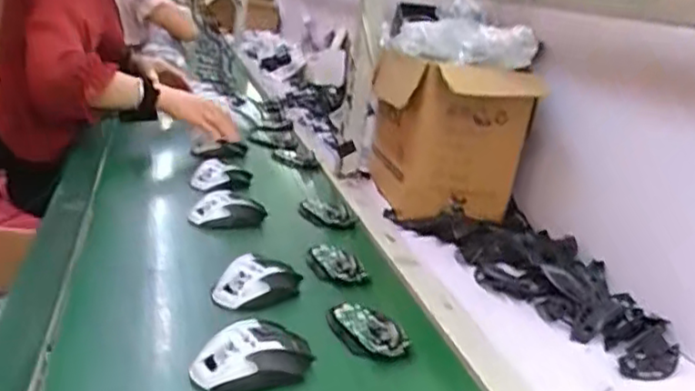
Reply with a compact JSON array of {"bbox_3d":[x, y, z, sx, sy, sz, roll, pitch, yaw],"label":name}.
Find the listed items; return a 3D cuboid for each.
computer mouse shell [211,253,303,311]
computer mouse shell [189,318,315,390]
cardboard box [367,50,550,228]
[{"bbox_3d":[-0.101,0.099,0.761,0.053,0.049,0.108,23,24,39],"label":"computer mouse shell"},{"bbox_3d":[-0.090,0.147,0.615,0.110,0.040,0.067,-4,21,-30],"label":"computer mouse shell"},{"bbox_3d":[0.170,-0.104,1.146,0.199,0.250,0.259,2,19,-16],"label":"cardboard box"}]

